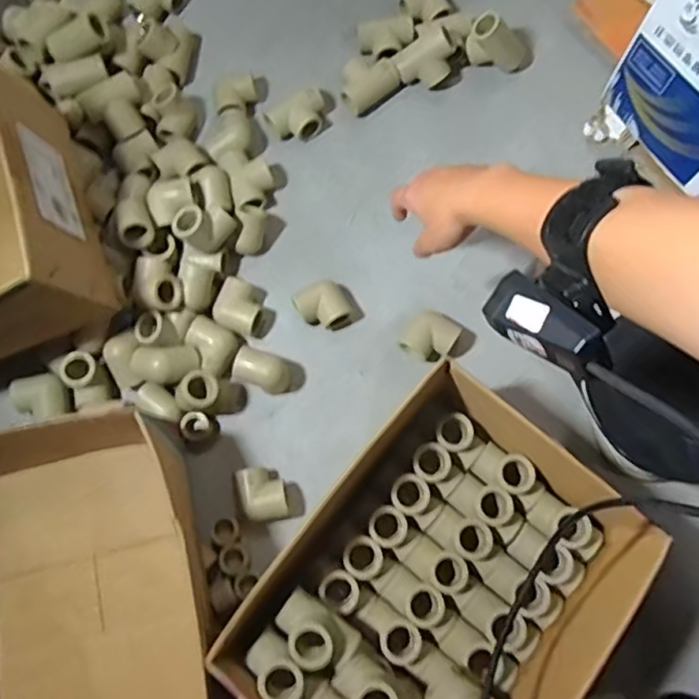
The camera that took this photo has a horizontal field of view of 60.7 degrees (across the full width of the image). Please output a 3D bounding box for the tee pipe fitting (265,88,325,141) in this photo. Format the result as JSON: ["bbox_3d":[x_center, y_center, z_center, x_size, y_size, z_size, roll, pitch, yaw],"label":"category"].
[{"bbox_3d":[-0.057,-0.260,0.668,0.065,0.036,0.038,-32,77,-8],"label":"tee pipe fitting"}]

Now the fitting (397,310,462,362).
[{"bbox_3d":[0.084,-0.014,0.608,0.046,0.031,0.058,34,78,9],"label":"fitting"}]

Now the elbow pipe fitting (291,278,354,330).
[{"bbox_3d":[-0.026,-0.043,0.605,0.047,0.031,0.047,-31,77,-8],"label":"elbow pipe fitting"}]

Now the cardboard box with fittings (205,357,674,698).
[{"bbox_3d":[0.070,0.200,0.499,0.220,0.129,0.286,38,78,9],"label":"cardboard box with fittings"}]

